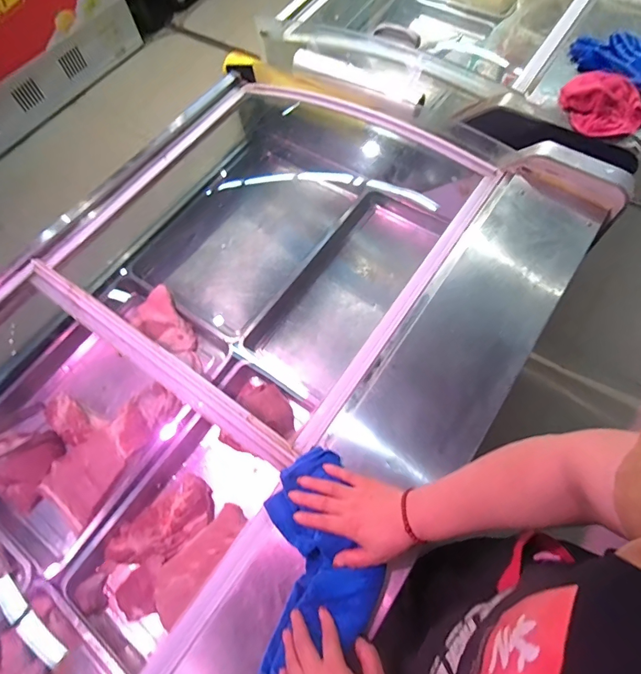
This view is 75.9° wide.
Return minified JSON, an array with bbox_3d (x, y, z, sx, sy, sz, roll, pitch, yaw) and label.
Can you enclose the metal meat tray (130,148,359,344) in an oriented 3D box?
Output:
[{"bbox_3d":[-0.211,-0.287,1.134,0.392,0.049,0.549,31,71,15],"label":"metal meat tray"}]

